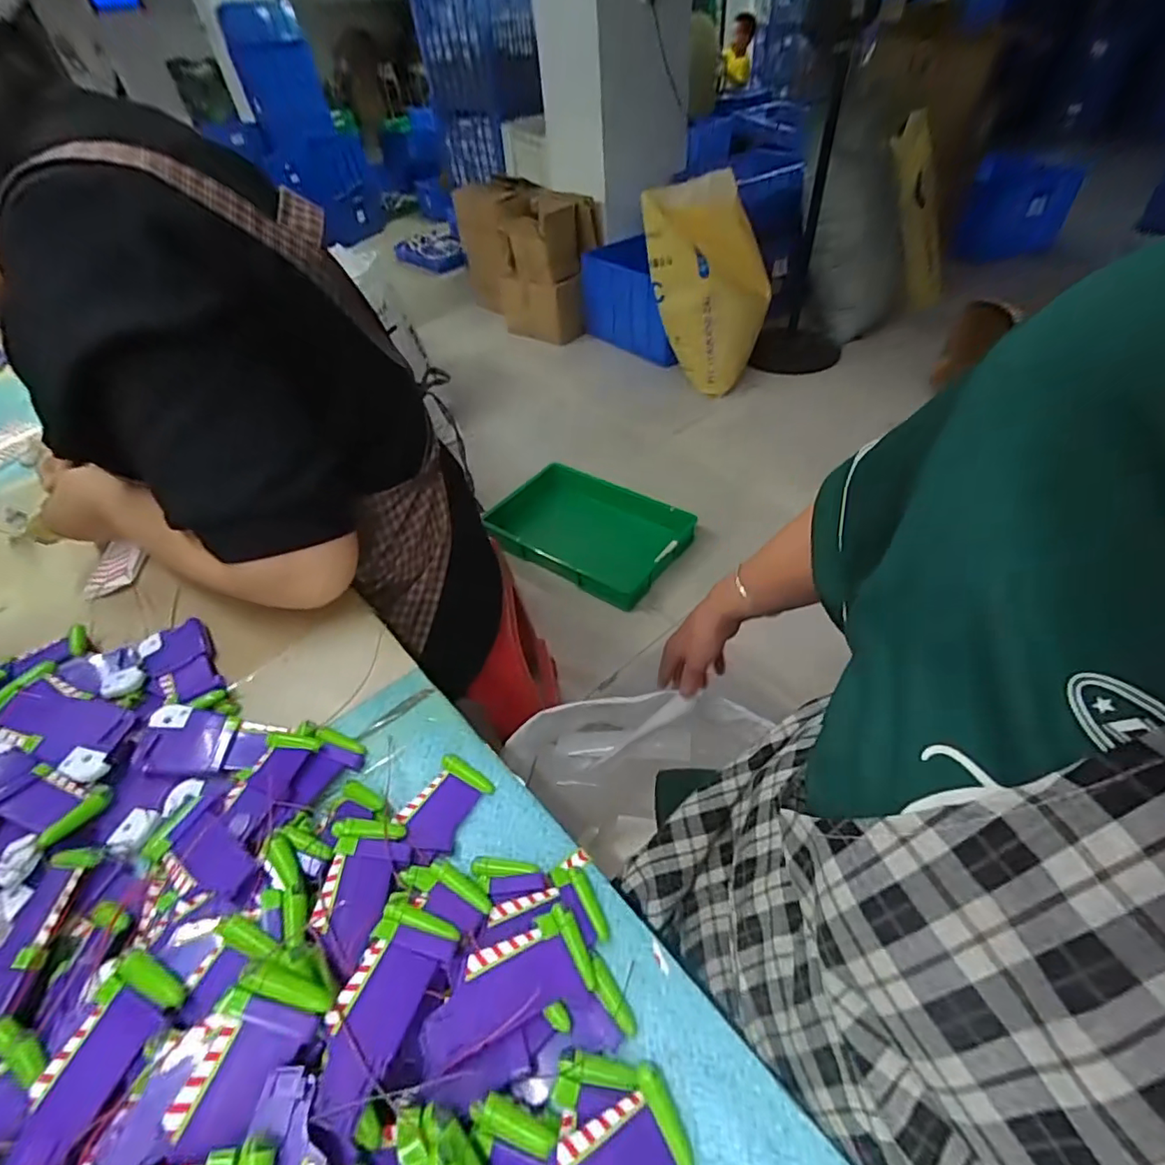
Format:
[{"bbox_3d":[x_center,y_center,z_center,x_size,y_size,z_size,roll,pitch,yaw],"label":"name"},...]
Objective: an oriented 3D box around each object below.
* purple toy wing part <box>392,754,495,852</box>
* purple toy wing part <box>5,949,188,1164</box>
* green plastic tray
[{"bbox_3d":[-0.095,0.152,0.381,0.040,0.018,0.061,20,52,23],"label":"purple toy wing part"},{"bbox_3d":[-0.227,0.225,0.251,0.043,0.011,0.090,5,51,23],"label":"purple toy wing part"},{"bbox_3d":[0.014,-0.154,1.660,0.543,0.113,0.369,23,53,25],"label":"green plastic tray"}]

